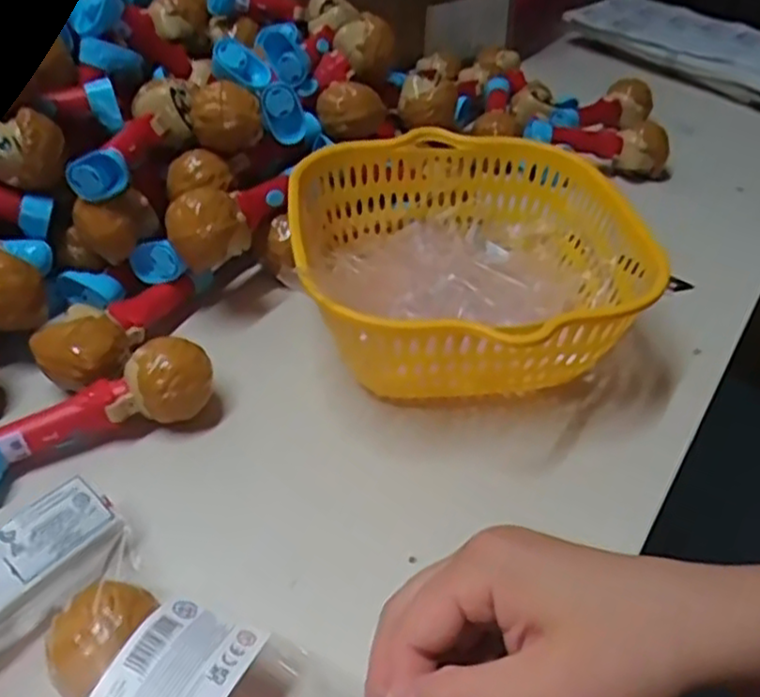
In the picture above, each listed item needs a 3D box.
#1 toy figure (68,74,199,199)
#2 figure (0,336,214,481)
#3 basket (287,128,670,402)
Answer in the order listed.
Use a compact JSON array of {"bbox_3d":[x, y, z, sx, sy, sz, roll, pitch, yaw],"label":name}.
[{"bbox_3d":[-0.146,-0.129,0.448,0.038,0.045,0.126,10,41,8],"label":"toy figure"},{"bbox_3d":[-0.144,0.034,0.362,0.121,0.042,0.033,-18,45,-23],"label":"figure"},{"bbox_3d":[0.047,-0.043,0.428,0.190,0.084,0.204,-4,41,-8],"label":"basket"}]

